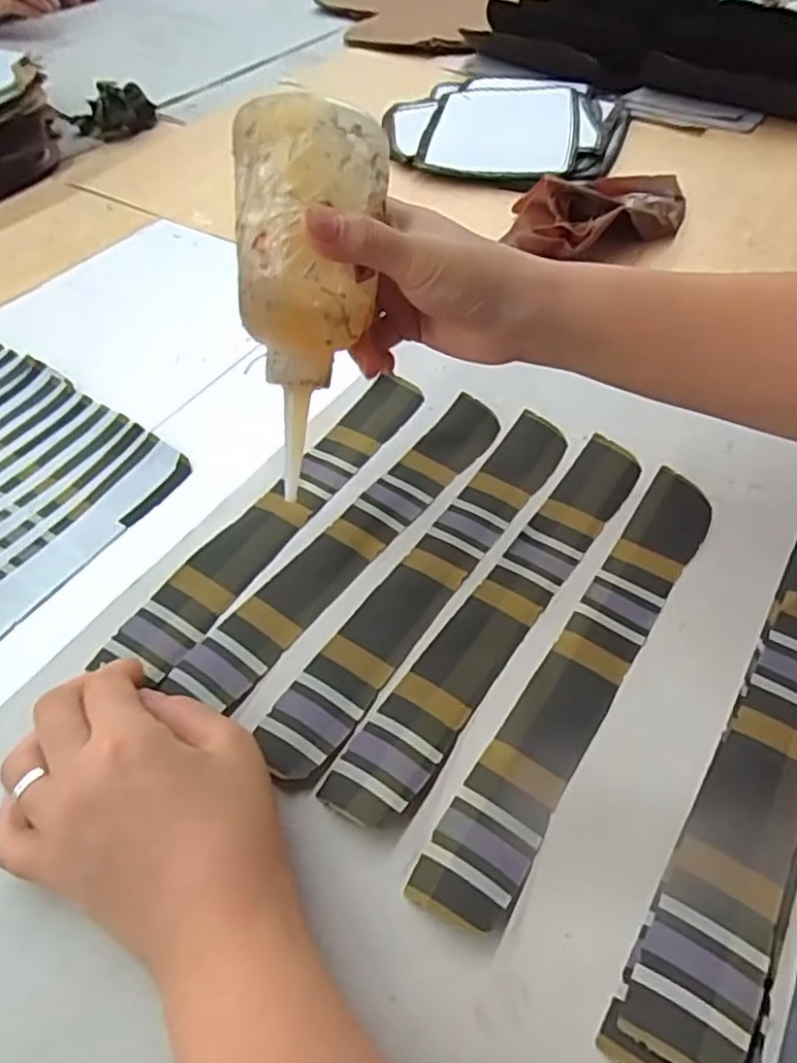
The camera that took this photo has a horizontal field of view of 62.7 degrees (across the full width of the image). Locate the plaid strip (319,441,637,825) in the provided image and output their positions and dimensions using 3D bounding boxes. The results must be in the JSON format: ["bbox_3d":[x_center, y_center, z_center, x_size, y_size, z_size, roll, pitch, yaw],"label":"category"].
[{"bbox_3d":[0.056,0.032,0.329,0.036,0.009,0.258,30,57,22],"label":"plaid strip"}]

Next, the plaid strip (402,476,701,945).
[{"bbox_3d":[0.090,0.059,0.306,0.036,0.010,0.255,29,56,22],"label":"plaid strip"}]

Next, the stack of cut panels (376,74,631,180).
[{"bbox_3d":[0.112,-0.445,0.710,0.257,0.018,0.252,8,51,7],"label":"stack of cut panels"}]

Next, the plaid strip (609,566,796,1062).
[{"bbox_3d":[0.160,0.087,0.275,0.036,0.015,0.255,28,56,21],"label":"plaid strip"}]

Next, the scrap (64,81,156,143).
[{"bbox_3d":[-0.314,-0.461,0.716,0.090,0.046,0.054,-15,52,-12],"label":"scrap"}]

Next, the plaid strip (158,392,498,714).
[{"bbox_3d":[-0.021,0.000,0.360,0.037,0.007,0.242,31,58,22],"label":"plaid strip"}]

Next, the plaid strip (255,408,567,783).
[{"bbox_3d":[0.020,0.016,0.345,0.035,0.009,0.256,28,56,21],"label":"plaid strip"}]

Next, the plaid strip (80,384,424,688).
[{"bbox_3d":[-0.063,-0.017,0.376,0.036,0.010,0.244,26,55,20],"label":"plaid strip"}]

